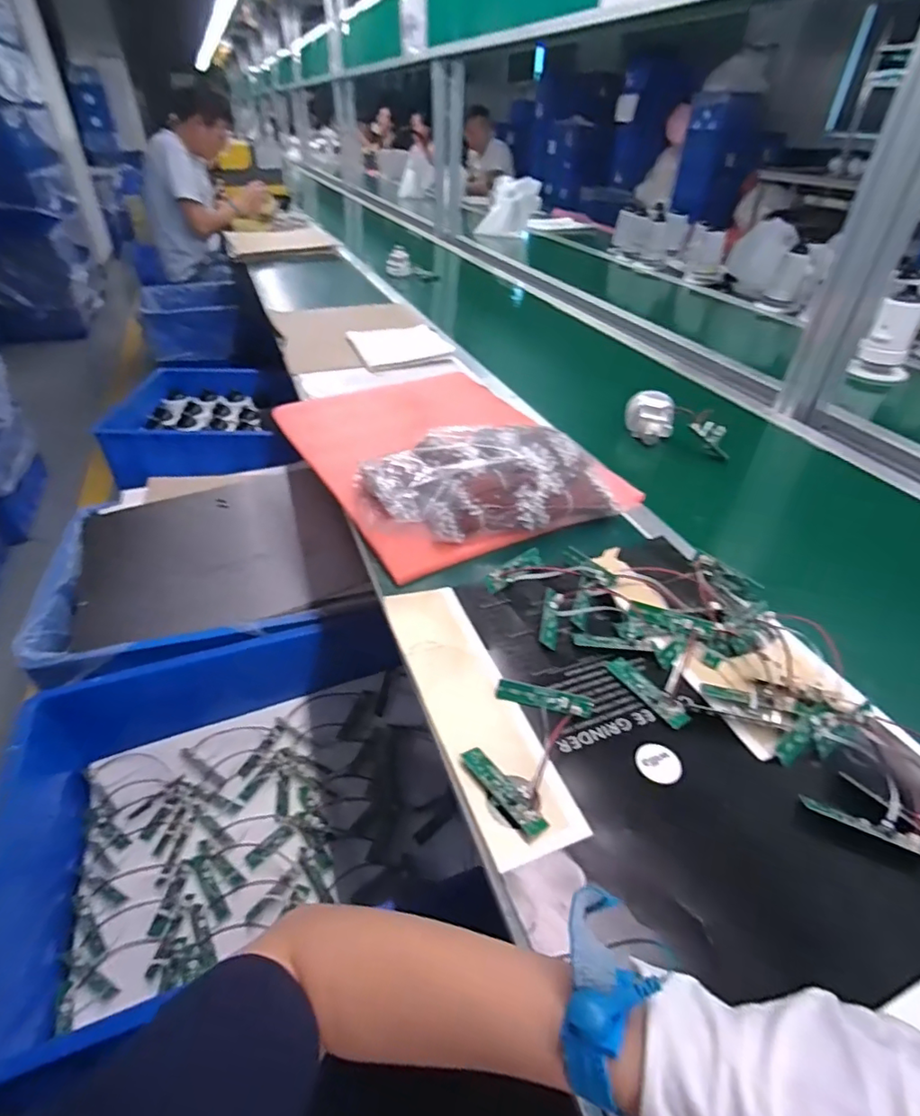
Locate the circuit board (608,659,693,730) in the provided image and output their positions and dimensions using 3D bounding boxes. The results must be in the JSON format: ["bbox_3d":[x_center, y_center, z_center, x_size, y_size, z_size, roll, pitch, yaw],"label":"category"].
[{"bbox_3d":[0.170,0.118,0.503,0.023,0.009,0.083,-22,44,-27],"label":"circuit board"}]

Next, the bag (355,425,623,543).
[{"bbox_3d":[0.031,-0.102,0.701,0.291,0.081,0.170,-16,42,-21],"label":"bag"}]

